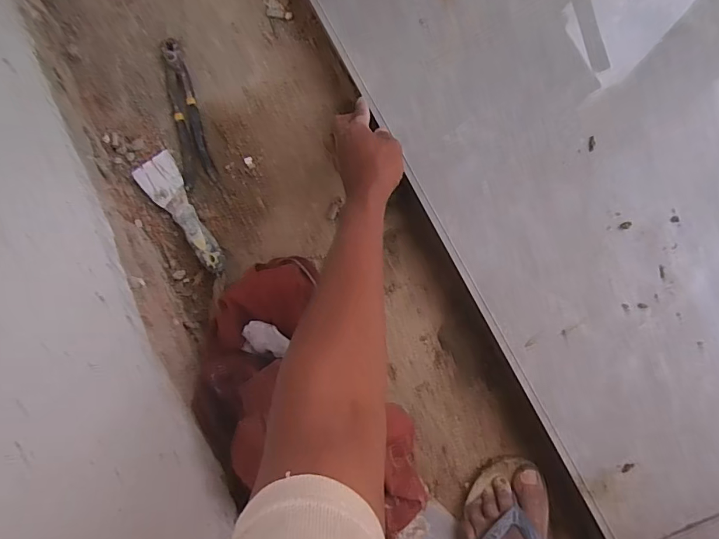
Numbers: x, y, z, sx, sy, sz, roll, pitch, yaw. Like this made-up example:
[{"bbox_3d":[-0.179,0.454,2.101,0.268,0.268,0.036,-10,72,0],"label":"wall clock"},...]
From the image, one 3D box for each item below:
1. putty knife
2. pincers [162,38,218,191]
[{"bbox_3d":[-0.244,-0.077,0.634,0.056,0.026,0.192,-37,83,5],"label":"putty knife"},{"bbox_3d":[-0.251,-0.224,0.648,0.044,0.014,0.214,-17,85,7],"label":"pincers"}]

